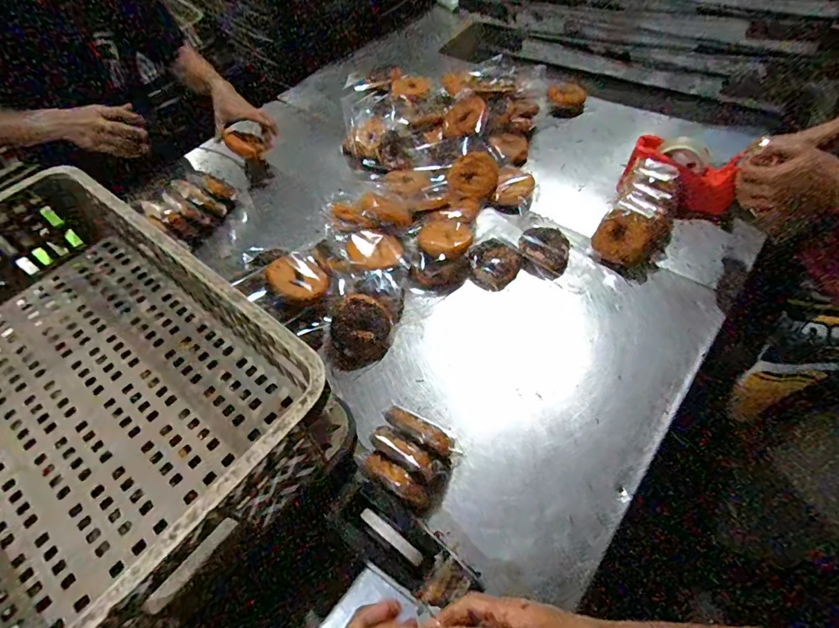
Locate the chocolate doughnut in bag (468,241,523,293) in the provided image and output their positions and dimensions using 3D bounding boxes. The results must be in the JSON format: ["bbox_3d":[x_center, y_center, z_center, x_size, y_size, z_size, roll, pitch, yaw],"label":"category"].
[{"bbox_3d":[0.134,-0.091,0.836,0.097,0.025,0.093,-3,53,3],"label":"chocolate doughnut in bag"}]

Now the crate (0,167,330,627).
[{"bbox_3d":[-0.442,0.082,0.552,0.631,0.161,0.410,32,63,25],"label":"crate"}]

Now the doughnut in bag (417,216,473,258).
[{"bbox_3d":[0.047,-0.135,0.827,0.090,0.036,0.091,-3,53,3],"label":"doughnut in bag"}]

